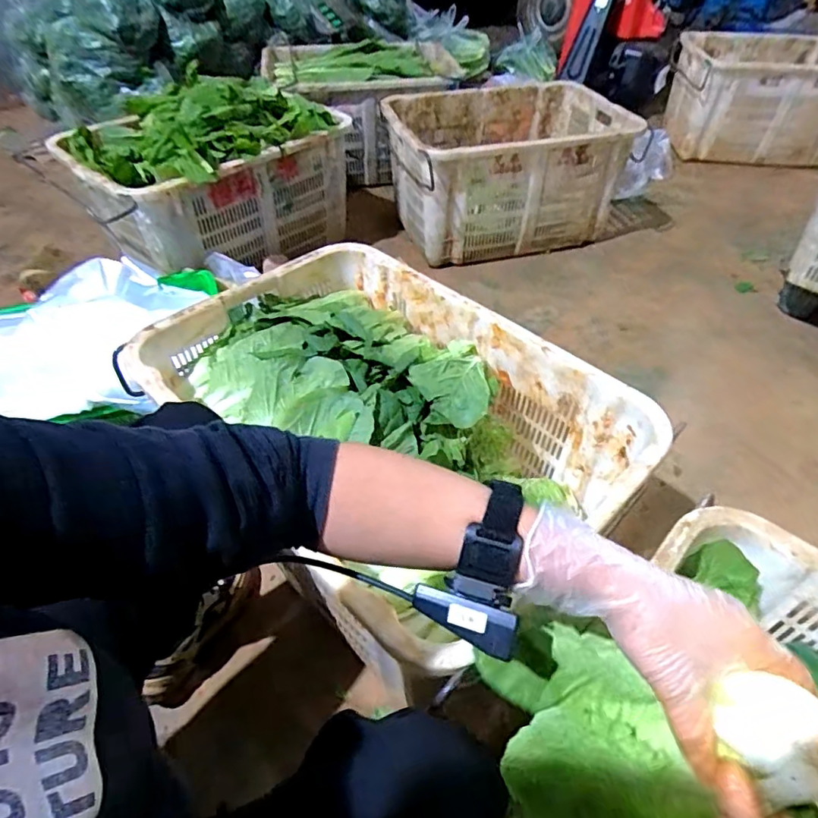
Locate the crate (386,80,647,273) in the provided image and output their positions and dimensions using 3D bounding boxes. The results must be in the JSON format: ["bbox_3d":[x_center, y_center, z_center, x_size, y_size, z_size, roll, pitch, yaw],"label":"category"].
[{"bbox_3d":[0.292,-0.751,1.677,0.707,0.333,0.523,-15,49,-16],"label":"crate"}]

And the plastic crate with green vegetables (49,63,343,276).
[{"bbox_3d":[-0.517,-0.633,1.409,0.636,0.316,0.462,-30,54,-26],"label":"plastic crate with green vegetables"}]

